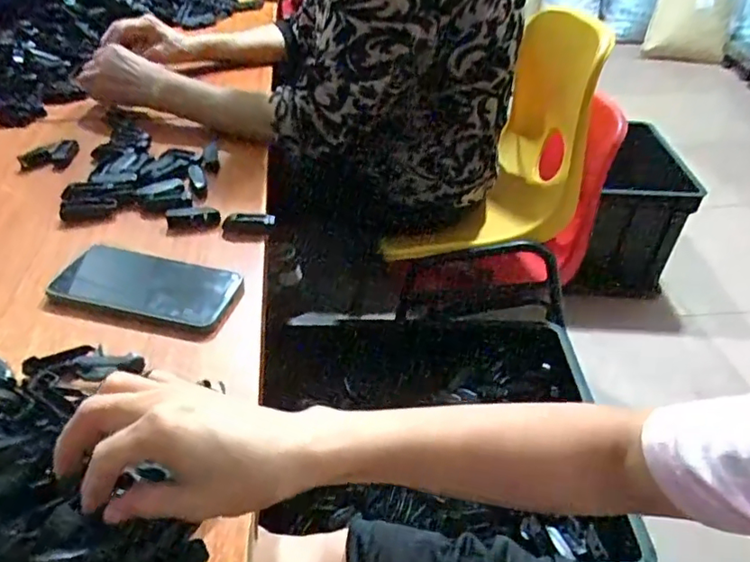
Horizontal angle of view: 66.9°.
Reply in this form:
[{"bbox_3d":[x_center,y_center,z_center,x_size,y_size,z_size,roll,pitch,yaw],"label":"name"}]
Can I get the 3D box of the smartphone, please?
[{"bbox_3d":[-0.206,0.004,0.522,0.162,0.016,0.074,13,45,11],"label":"smartphone"}]

